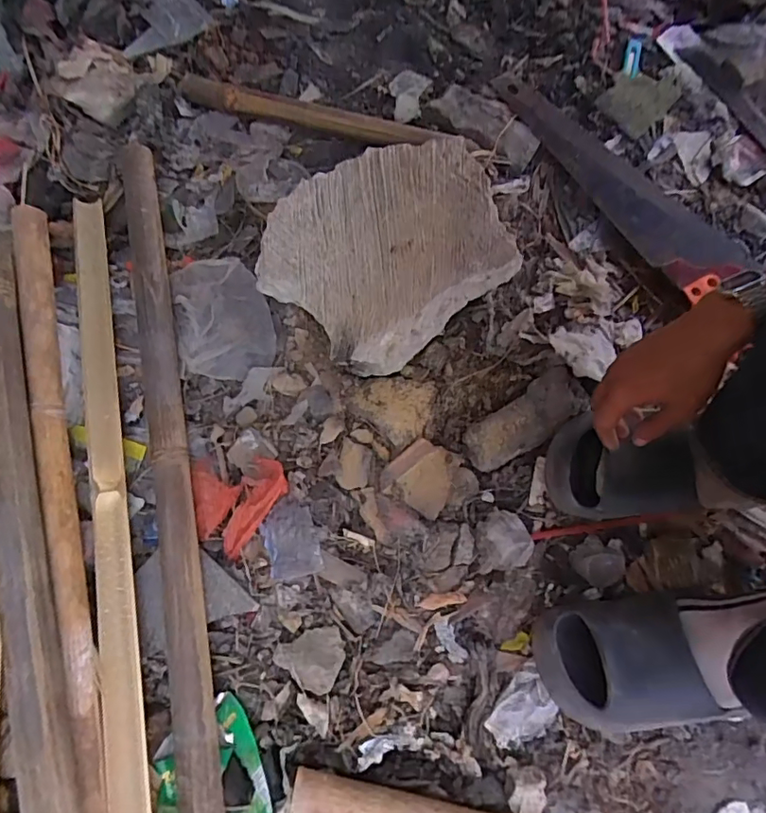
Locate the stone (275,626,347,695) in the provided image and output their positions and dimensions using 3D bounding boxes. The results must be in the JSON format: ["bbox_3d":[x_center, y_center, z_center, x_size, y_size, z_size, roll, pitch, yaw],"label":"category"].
[{"bbox_3d":[-0.076,0.283,0.589,0.075,0.018,0.063,-23,75,-7],"label":"stone"}]

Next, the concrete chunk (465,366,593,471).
[{"bbox_3d":[0.166,0.017,0.623,0.148,0.025,0.062,-34,77,4],"label":"concrete chunk"}]

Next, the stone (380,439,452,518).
[{"bbox_3d":[0.045,0.081,0.626,0.076,0.022,0.075,29,75,7],"label":"stone"}]

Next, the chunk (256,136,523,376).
[{"bbox_3d":[0.013,-0.197,0.668,0.300,0.080,0.235,-38,78,-11],"label":"chunk"}]

